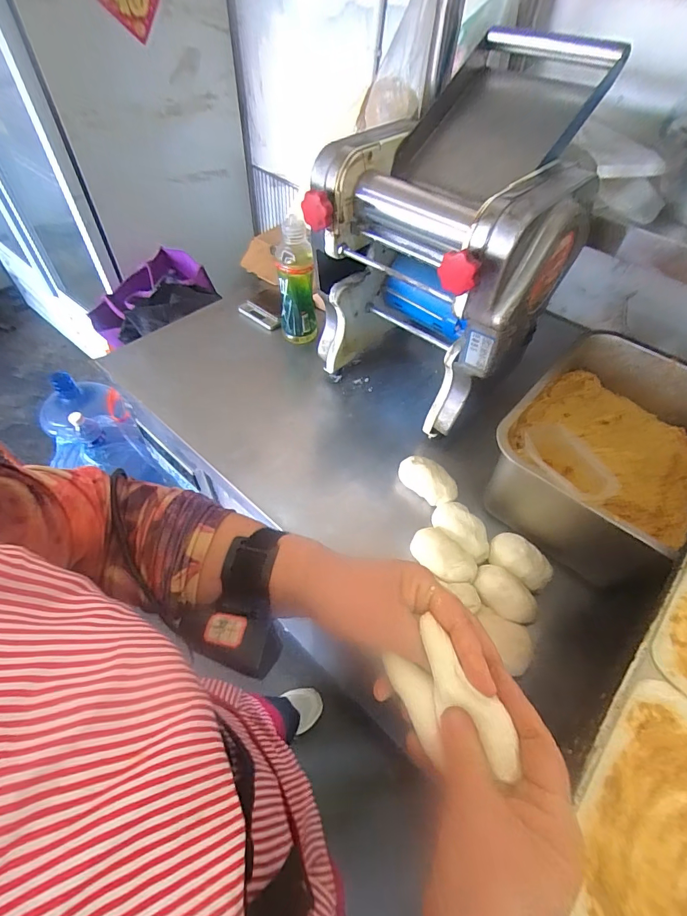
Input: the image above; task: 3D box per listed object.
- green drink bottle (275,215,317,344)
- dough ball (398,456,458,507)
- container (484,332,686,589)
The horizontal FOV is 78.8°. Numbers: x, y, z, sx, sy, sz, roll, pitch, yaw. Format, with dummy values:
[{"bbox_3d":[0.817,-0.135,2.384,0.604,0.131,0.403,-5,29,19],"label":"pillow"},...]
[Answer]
[{"bbox_3d":[-0.086,-0.323,0.787,0.070,0.204,0.062,1,52,-3],"label":"green drink bottle"},{"bbox_3d":[0.130,0.033,0.633,0.055,0.035,0.094,-33,61,-26],"label":"dough ball"},{"bbox_3d":[0.378,-0.012,0.587,0.253,0.171,0.357,35,58,22],"label":"container"}]

